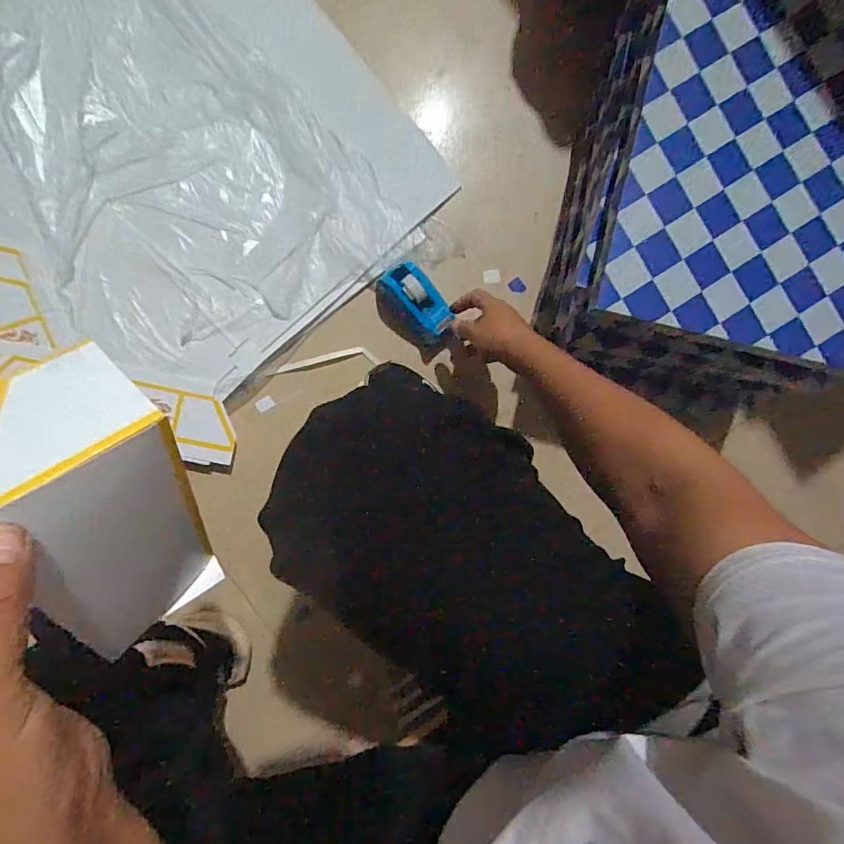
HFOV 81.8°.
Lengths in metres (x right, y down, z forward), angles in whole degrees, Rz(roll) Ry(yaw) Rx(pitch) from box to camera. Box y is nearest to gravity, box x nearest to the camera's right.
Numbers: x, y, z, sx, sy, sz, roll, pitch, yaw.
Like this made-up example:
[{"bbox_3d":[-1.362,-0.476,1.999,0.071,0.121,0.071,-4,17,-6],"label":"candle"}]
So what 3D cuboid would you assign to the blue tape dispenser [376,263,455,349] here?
[{"bbox_3d":[-0.009,-0.155,0.646,0.111,0.062,0.071,44,88,-6],"label":"blue tape dispenser"}]

